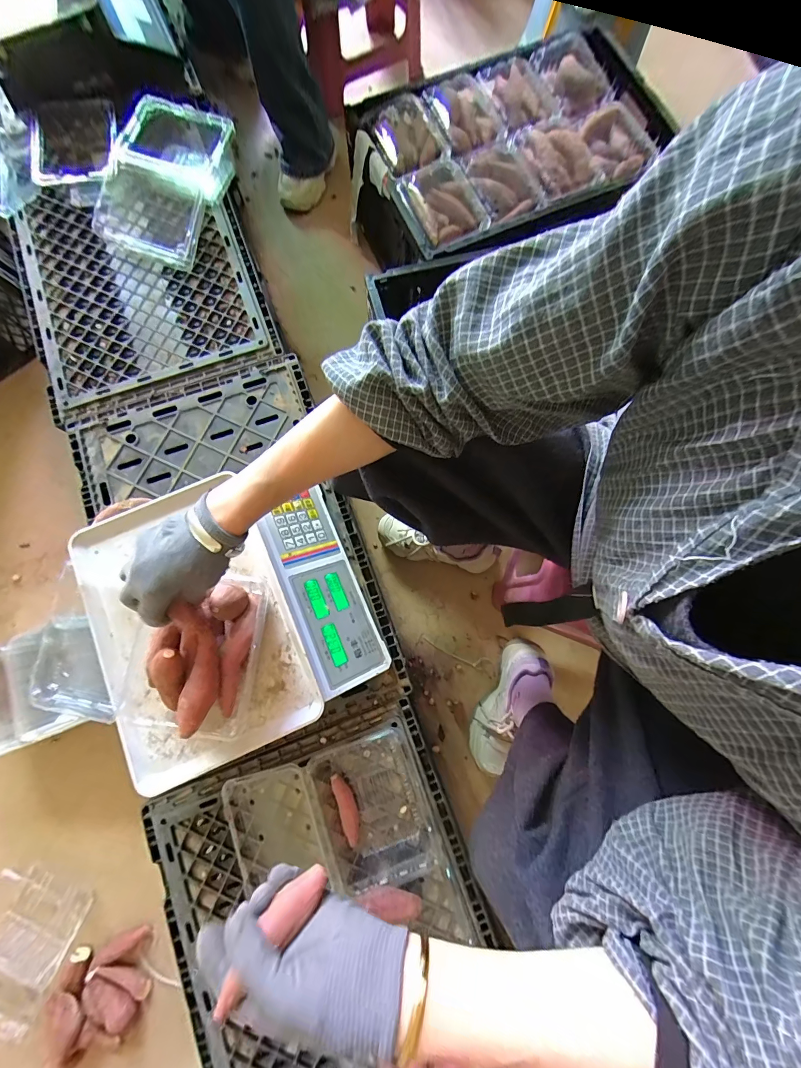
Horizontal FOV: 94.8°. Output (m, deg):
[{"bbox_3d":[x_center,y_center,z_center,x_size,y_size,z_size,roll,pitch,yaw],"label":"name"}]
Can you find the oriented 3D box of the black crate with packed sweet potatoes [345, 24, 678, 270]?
[{"bbox_3d":[0.206,-0.772,0.811,0.599,0.224,0.417,-31,81,-7],"label":"black crate with packed sweet potatoes"}]

